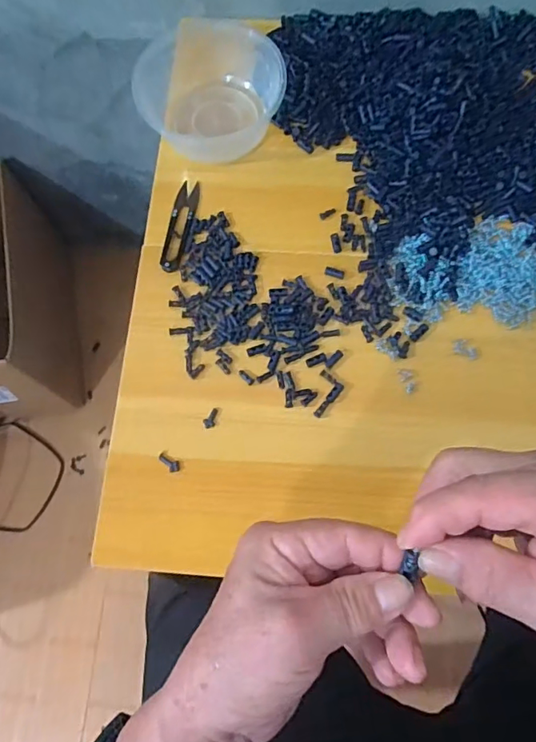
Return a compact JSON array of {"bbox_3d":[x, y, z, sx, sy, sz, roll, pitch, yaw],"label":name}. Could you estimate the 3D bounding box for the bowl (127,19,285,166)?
[{"bbox_3d":[-0.051,-0.300,0.511,0.148,0.062,0.166,14,76,6],"label":"bowl"}]

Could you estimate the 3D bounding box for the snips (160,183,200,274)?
[{"bbox_3d":[-0.086,-0.143,0.502,0.023,0.008,0.101,7,75,4],"label":"snips"}]

